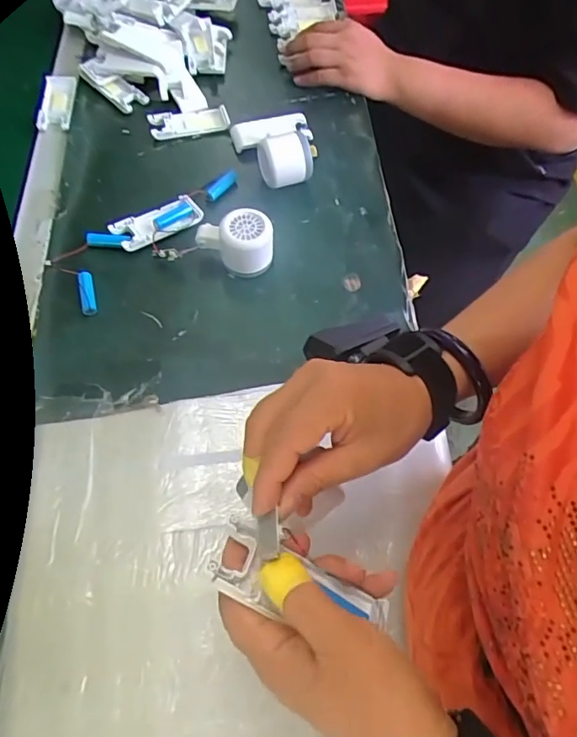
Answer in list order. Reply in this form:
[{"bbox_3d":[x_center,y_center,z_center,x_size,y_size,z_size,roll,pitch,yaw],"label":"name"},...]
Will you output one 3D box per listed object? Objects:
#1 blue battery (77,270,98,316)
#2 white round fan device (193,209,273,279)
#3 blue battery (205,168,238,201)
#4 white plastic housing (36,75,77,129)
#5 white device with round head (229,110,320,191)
[{"bbox_3d":[-0.216,-0.084,0.549,0.015,0.012,0.059,-14,63,-11],"label":"blue battery"},{"bbox_3d":[-0.054,-0.143,0.570,0.087,0.052,0.062,27,67,7],"label":"white round fan device"},{"bbox_3d":[-0.086,-0.228,0.638,0.020,0.015,0.051,33,64,14],"label":"blue battery"},{"bbox_3d":[-0.308,-0.359,0.687,0.044,0.016,0.103,-1,61,-4],"label":"white plastic housing"},{"bbox_3d":[-0.007,-0.287,0.653,0.104,0.042,0.121,-15,63,-12],"label":"white device with round head"}]

